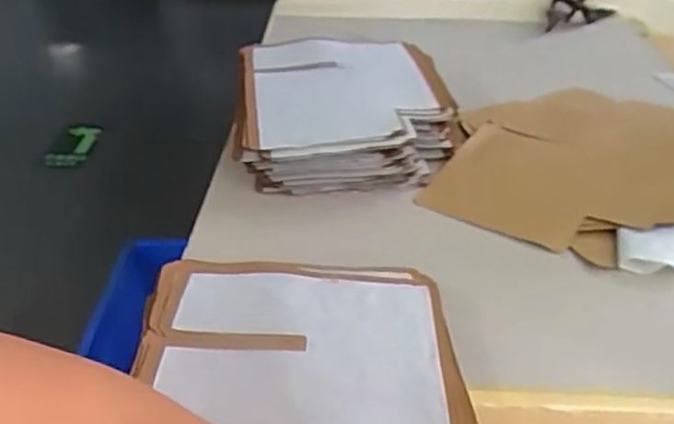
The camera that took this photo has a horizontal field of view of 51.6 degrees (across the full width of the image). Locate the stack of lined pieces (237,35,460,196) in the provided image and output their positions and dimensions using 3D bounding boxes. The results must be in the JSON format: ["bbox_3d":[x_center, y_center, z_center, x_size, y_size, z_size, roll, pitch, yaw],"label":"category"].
[{"bbox_3d":[0.011,-0.110,0.731,0.223,0.066,0.241,-3,35,-4],"label":"stack of lined pieces"}]

